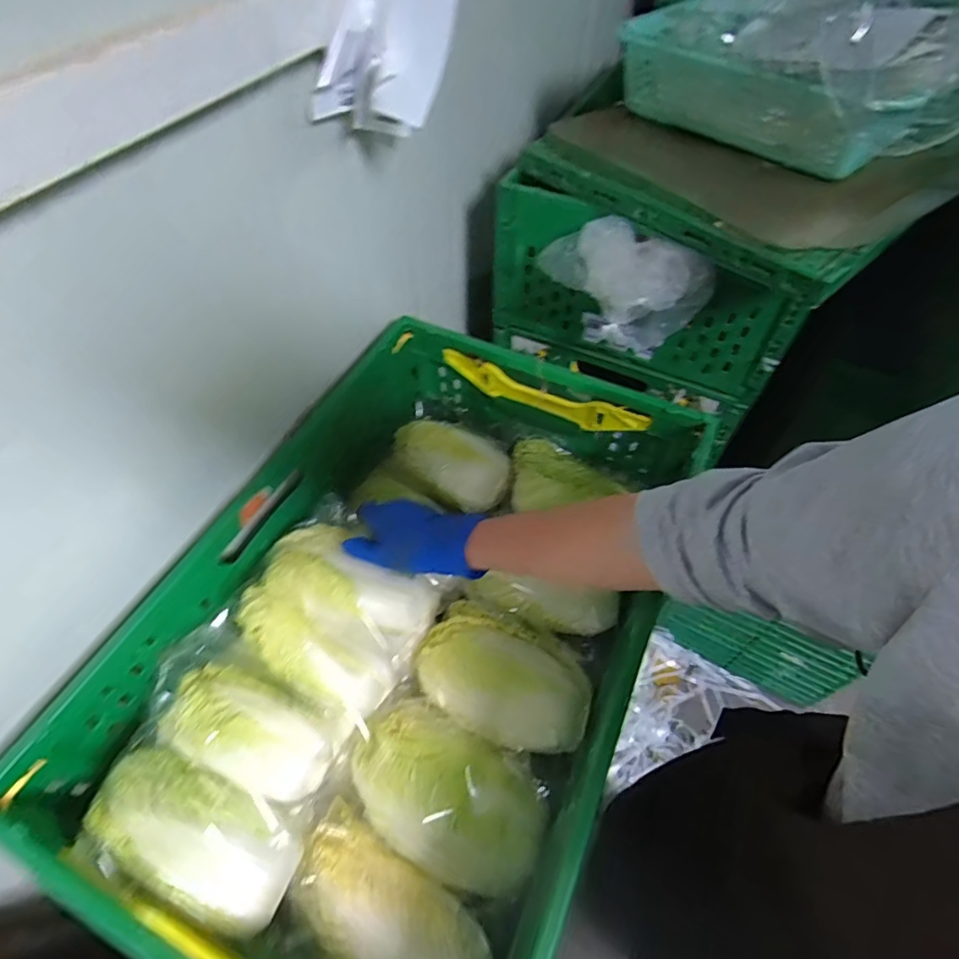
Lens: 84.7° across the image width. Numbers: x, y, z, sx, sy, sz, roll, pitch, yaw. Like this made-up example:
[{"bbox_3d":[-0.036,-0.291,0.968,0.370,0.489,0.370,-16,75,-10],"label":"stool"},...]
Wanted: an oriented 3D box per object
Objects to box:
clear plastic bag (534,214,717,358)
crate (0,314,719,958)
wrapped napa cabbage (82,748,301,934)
[{"bbox_3d":[0.177,-0.228,0.695,0.203,0.187,0.102,24,58,14],"label":"clear plastic bag"},{"bbox_3d":[-0.059,0.115,0.541,0.410,0.174,0.610,23,58,13],"label":"crate"},{"bbox_3d":[-0.215,0.268,0.402,0.162,0.060,0.074,32,60,3],"label":"wrapped napa cabbage"}]

